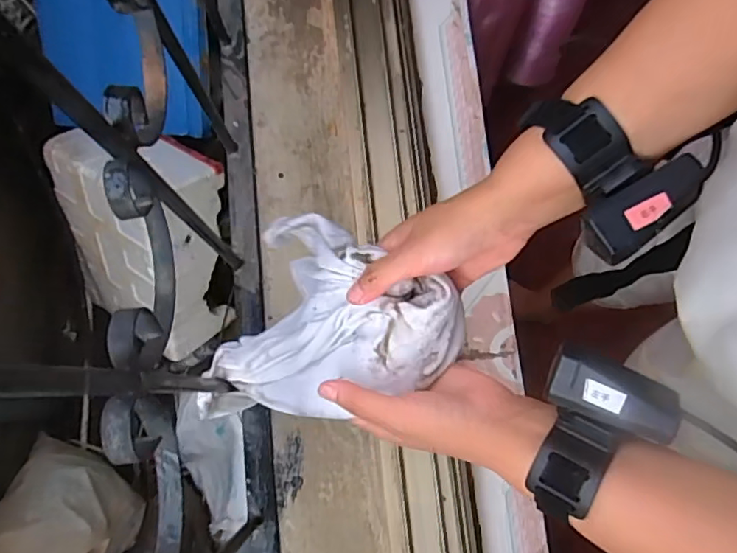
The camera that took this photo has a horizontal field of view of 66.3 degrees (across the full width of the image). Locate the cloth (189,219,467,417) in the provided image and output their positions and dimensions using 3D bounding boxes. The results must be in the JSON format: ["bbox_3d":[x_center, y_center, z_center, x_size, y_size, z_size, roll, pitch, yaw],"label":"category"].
[{"bbox_3d":[-0.031,0.042,0.418,0.182,0.049,0.164,12,86,36],"label":"cloth"}]

